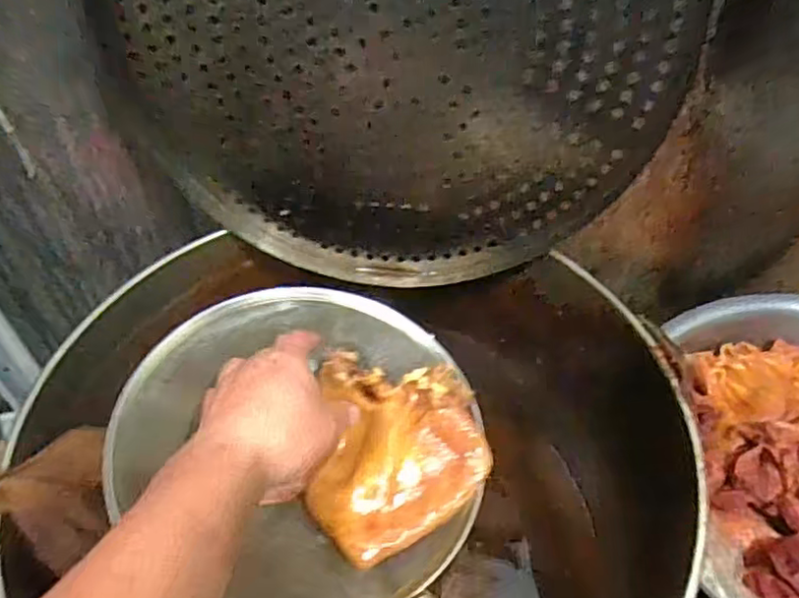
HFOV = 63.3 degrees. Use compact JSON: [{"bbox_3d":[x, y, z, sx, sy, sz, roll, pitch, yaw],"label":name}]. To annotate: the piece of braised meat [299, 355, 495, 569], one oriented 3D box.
[{"bbox_3d":[0.000,0.117,0.496,0.129,0.058,0.145,5,48,5],"label":"piece of braised meat"}]

